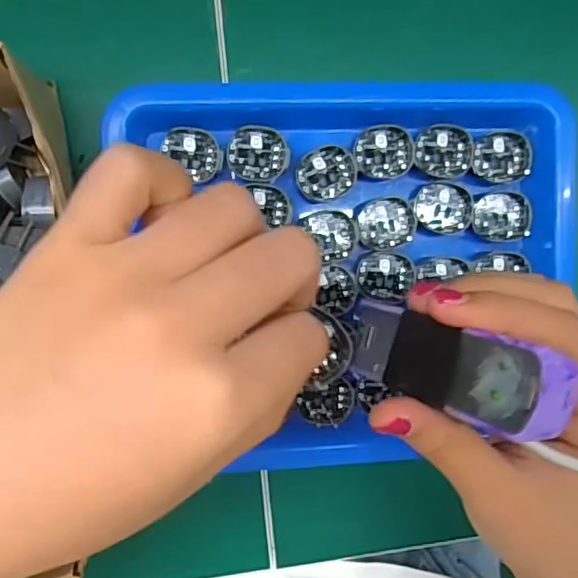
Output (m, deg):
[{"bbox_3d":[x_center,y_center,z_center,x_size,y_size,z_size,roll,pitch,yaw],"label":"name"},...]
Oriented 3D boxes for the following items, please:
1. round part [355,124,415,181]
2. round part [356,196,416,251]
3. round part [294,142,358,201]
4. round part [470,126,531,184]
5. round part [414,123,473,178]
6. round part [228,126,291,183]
[{"bbox_3d":[0.045,-0.065,0.284,0.028,0.004,0.025,1,93,-8],"label":"round part"},{"bbox_3d":[0.047,-0.031,0.288,0.028,0.004,0.024,-6,94,-8],"label":"round part"},{"bbox_3d":[0.018,-0.055,0.283,0.028,0.006,0.025,-19,95,-7],"label":"round part"},{"bbox_3d":[0.104,-0.065,0.291,0.030,0.005,0.026,-11,94,-7],"label":"round part"},{"bbox_3d":[0.074,-0.066,0.286,0.027,0.005,0.025,0,93,-8],"label":"round part"},{"bbox_3d":[-0.014,-0.062,0.277,0.028,0.004,0.025,1,93,-8],"label":"round part"}]

